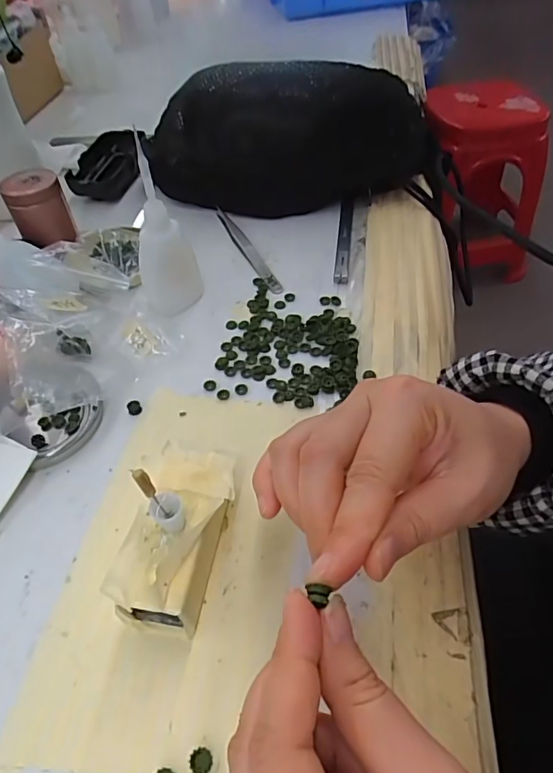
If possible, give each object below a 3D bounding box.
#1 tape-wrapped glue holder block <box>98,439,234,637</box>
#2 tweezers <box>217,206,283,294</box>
[{"bbox_3d":[-0.046,0.069,0.236,0.040,0.056,0.085,7,50,9],"label":"tape-wrapped glue holder block"},{"bbox_3d":[-0.027,-0.121,0.427,0.011,0.005,0.132,-21,52,-15],"label":"tweezers"}]

